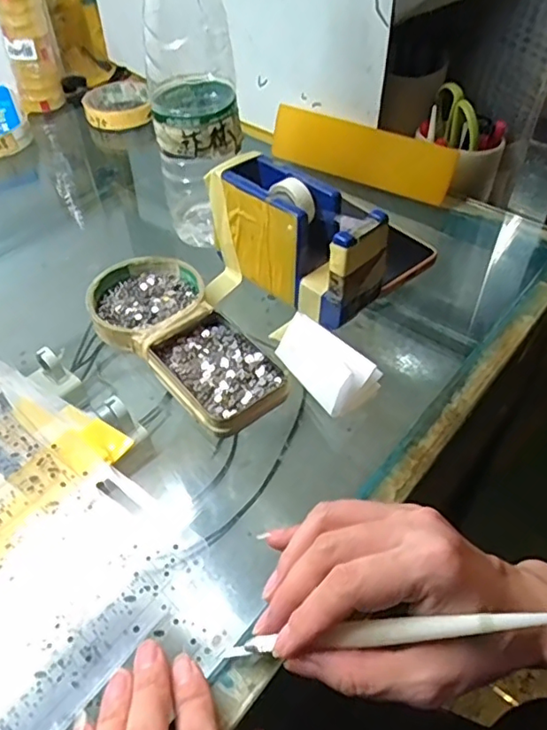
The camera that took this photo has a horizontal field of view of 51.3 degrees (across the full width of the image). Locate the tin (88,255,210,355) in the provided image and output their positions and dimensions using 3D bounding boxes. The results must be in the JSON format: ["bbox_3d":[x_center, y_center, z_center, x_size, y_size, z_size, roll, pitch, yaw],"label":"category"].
[{"bbox_3d":[-0.091,-0.047,0.413,0.082,0.014,0.084,0,47,0],"label":"tin"}]

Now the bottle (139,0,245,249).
[{"bbox_3d":[-0.058,-0.197,0.418,0.065,0.221,0.065,-9,47,-7],"label":"bottle"}]

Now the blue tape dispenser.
[{"bbox_3d":[0.015,-0.093,0.410,0.132,0.072,0.049,33,56,27],"label":"blue tape dispenser"}]

